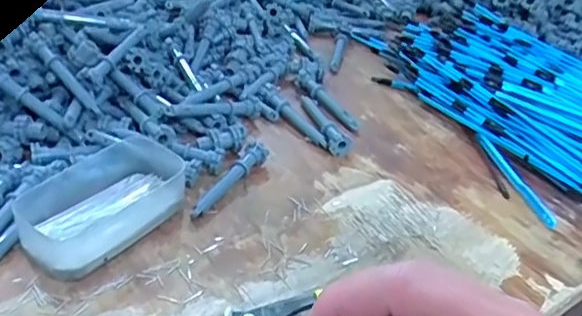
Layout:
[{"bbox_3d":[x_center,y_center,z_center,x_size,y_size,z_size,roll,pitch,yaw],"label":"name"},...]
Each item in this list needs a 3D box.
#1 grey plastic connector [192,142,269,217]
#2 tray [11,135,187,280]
[{"bbox_3d":[-0.048,0.017,0.481,0.016,0.019,0.092,24,39,20],"label":"grey plastic connector"},{"bbox_3d":[-0.136,0.029,0.438,0.078,0.031,0.127,28,41,25],"label":"tray"}]

